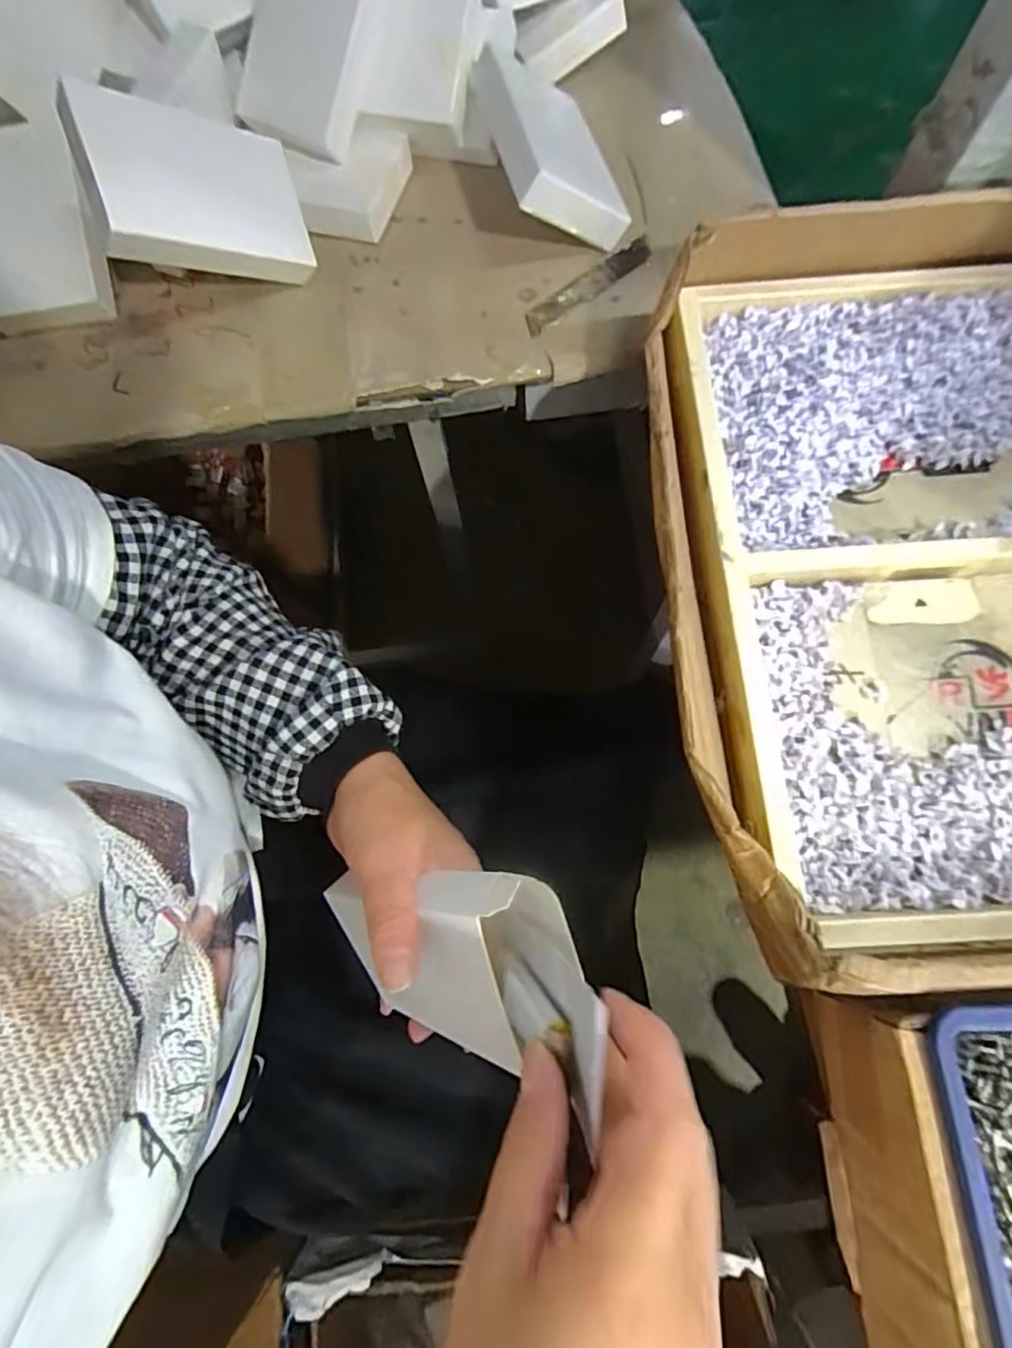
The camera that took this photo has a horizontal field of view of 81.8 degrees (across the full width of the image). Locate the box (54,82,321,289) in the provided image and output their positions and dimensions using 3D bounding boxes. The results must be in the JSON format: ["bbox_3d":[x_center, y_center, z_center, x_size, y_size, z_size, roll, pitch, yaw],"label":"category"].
[{"bbox_3d":[-0.164,-0.261,0.320,0.112,0.019,0.077,-21,101,-39],"label":"box"}]

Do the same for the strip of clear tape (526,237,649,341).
[{"bbox_3d":[0.052,-0.237,0.358,0.095,0.008,0.018,-36,74,-8],"label":"strip of clear tape"}]

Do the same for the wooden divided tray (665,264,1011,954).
[{"bbox_3d":[0.195,-0.055,0.270,0.205,0.038,0.323,-3,79,-1],"label":"wooden divided tray"}]

